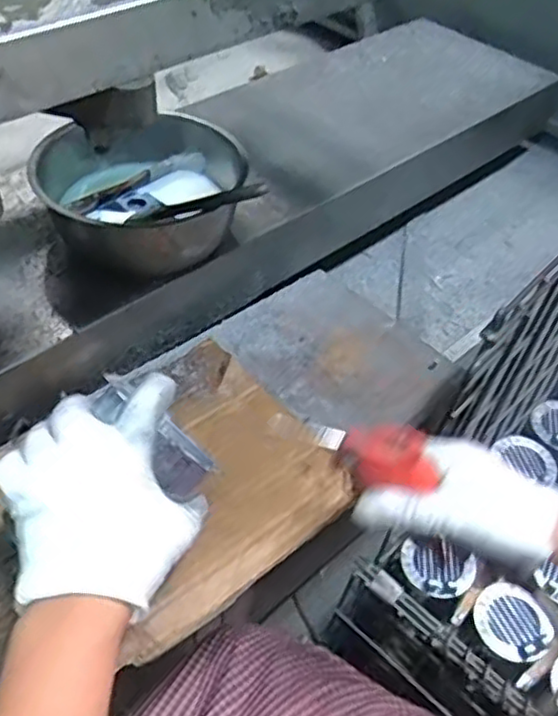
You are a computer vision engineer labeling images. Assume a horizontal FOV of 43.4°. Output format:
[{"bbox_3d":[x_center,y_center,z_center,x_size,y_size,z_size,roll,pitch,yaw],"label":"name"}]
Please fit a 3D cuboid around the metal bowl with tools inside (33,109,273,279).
[{"bbox_3d":[-0.125,-0.155,0.654,0.187,0.103,0.167,2,48,-4],"label":"metal bowl with tools inside"}]

